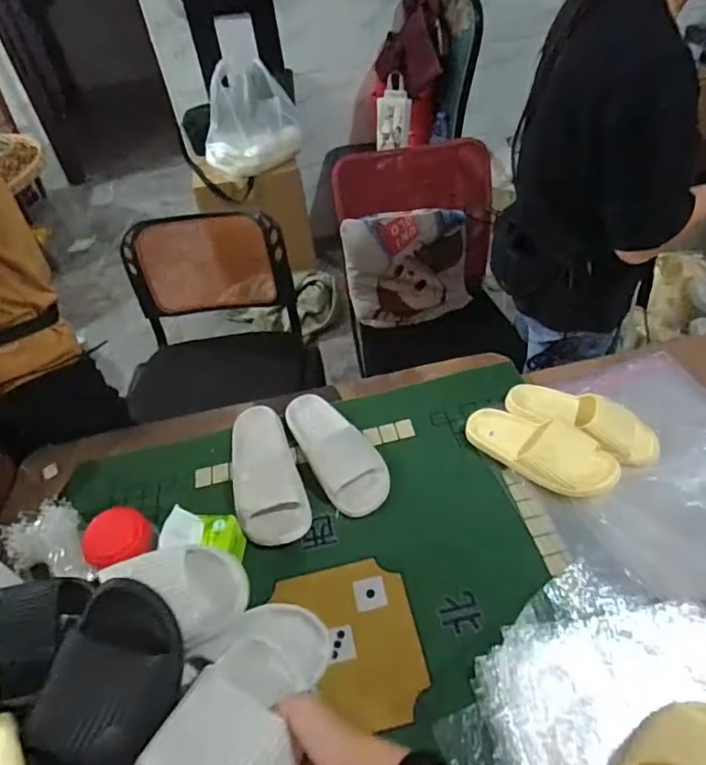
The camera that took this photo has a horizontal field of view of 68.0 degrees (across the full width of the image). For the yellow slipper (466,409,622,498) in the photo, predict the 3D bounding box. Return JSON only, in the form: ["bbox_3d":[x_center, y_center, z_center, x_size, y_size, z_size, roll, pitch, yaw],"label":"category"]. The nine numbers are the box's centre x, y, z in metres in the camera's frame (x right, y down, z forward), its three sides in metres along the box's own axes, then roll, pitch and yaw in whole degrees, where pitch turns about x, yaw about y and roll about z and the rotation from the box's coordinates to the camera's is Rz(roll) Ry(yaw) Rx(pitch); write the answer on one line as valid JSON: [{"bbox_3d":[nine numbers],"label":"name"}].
[{"bbox_3d":[0.296,0.106,0.843,0.097,0.069,0.231,-39,40,-28],"label":"yellow slipper"}]

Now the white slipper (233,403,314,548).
[{"bbox_3d":[-0.150,0.146,0.887,0.113,0.068,0.260,-17,46,-9],"label":"white slipper"}]

